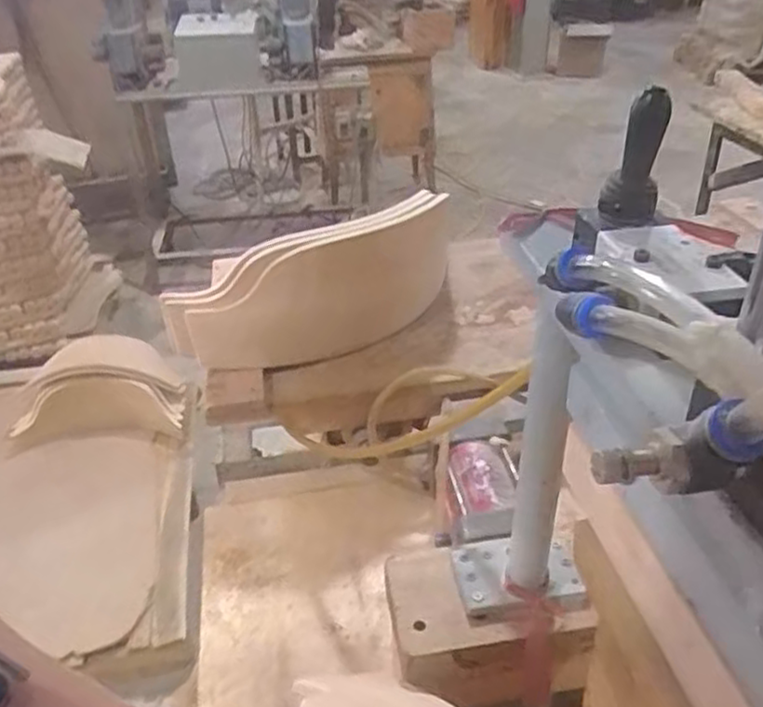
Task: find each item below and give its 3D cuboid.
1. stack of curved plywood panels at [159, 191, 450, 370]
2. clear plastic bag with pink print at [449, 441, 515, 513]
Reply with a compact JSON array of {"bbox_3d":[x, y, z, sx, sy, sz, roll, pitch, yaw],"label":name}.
[{"bbox_3d":[-0.083,-0.080,0.943,0.381,0.186,0.094,-11,35,-12],"label":"stack of curved plywood panels"},{"bbox_3d":[0.111,0.137,0.819,0.060,0.011,0.110,-7,34,-5],"label":"clear plastic bag with pink print"}]

